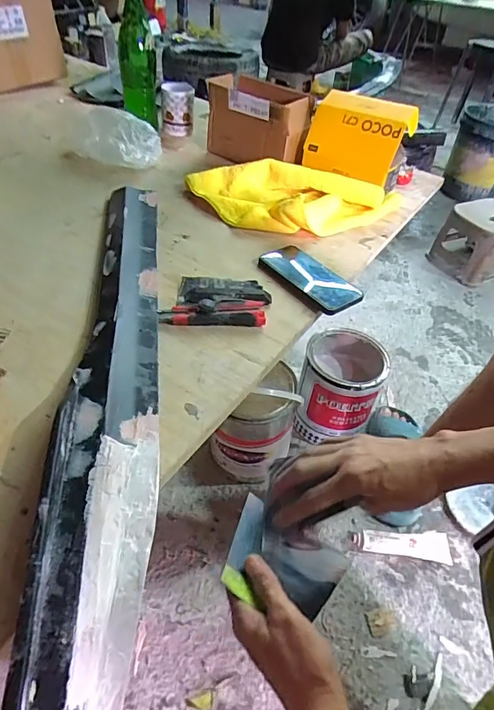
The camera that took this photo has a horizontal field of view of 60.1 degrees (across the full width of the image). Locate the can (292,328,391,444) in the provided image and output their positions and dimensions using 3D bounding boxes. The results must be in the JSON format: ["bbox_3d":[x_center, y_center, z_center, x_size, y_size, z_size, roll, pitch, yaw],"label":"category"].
[{"bbox_3d":[0.194,0.071,0.915,0.155,0.207,0.177,17,46,12],"label":"can"}]

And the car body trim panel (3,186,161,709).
[{"bbox_3d":[-0.152,-0.026,0.507,0.092,0.045,0.739,-3,46,-8],"label":"car body trim panel"}]

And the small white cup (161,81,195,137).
[{"bbox_3d":[-0.170,-0.603,1.052,0.077,0.106,0.071,-4,46,-9],"label":"small white cup"}]

